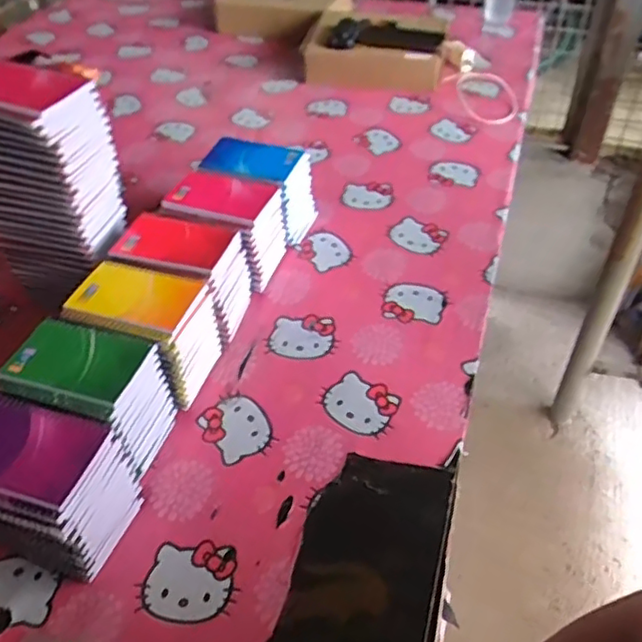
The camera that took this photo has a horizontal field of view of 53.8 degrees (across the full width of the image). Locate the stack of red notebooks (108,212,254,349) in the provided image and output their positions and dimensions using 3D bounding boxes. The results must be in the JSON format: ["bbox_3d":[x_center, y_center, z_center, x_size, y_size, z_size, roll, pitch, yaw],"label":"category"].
[{"bbox_3d":[-0.171,-0.055,0.790,0.141,0.121,0.103,11,46,14],"label":"stack of red notebooks"}]

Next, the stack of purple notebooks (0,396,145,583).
[{"bbox_3d":[-0.253,0.151,0.580,0.138,0.120,0.106,11,46,14],"label":"stack of purple notebooks"}]

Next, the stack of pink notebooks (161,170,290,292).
[{"bbox_3d":[-0.123,-0.124,0.853,0.129,0.125,0.109,15,47,17],"label":"stack of pink notebooks"}]

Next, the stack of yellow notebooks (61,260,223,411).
[{"bbox_3d":[-0.199,0.013,0.721,0.137,0.118,0.104,13,46,15],"label":"stack of yellow notebooks"}]

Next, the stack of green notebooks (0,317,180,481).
[{"bbox_3d":[-0.232,0.081,0.652,0.134,0.118,0.099,11,46,14],"label":"stack of green notebooks"}]

